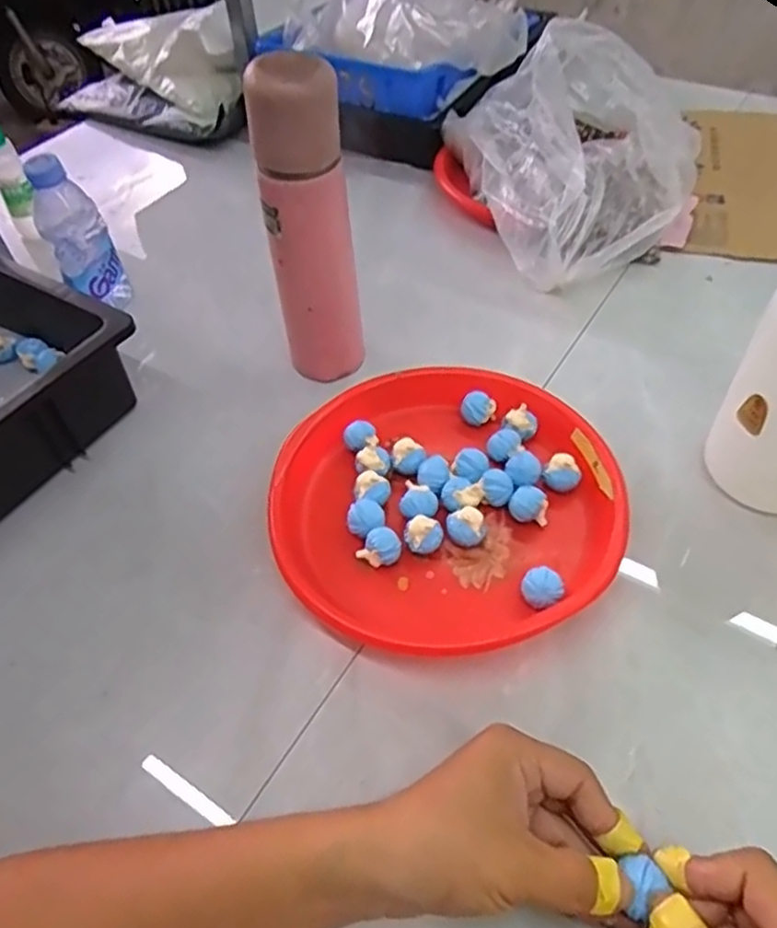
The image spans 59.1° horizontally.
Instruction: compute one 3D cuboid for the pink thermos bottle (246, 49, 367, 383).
[{"bbox_3d":[-0.060,-0.167,0.539,0.060,0.264,0.050,6,52,10],"label":"pink thermos bottle"}]

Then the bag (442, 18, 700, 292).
[{"bbox_3d":[0.182,-0.330,0.689,0.170,0.203,0.271,-12,51,-5],"label":"bag"}]

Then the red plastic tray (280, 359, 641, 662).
[{"bbox_3d":[0.041,0.029,0.517,0.244,0.036,0.243,-7,51,-1],"label":"red plastic tray"}]

